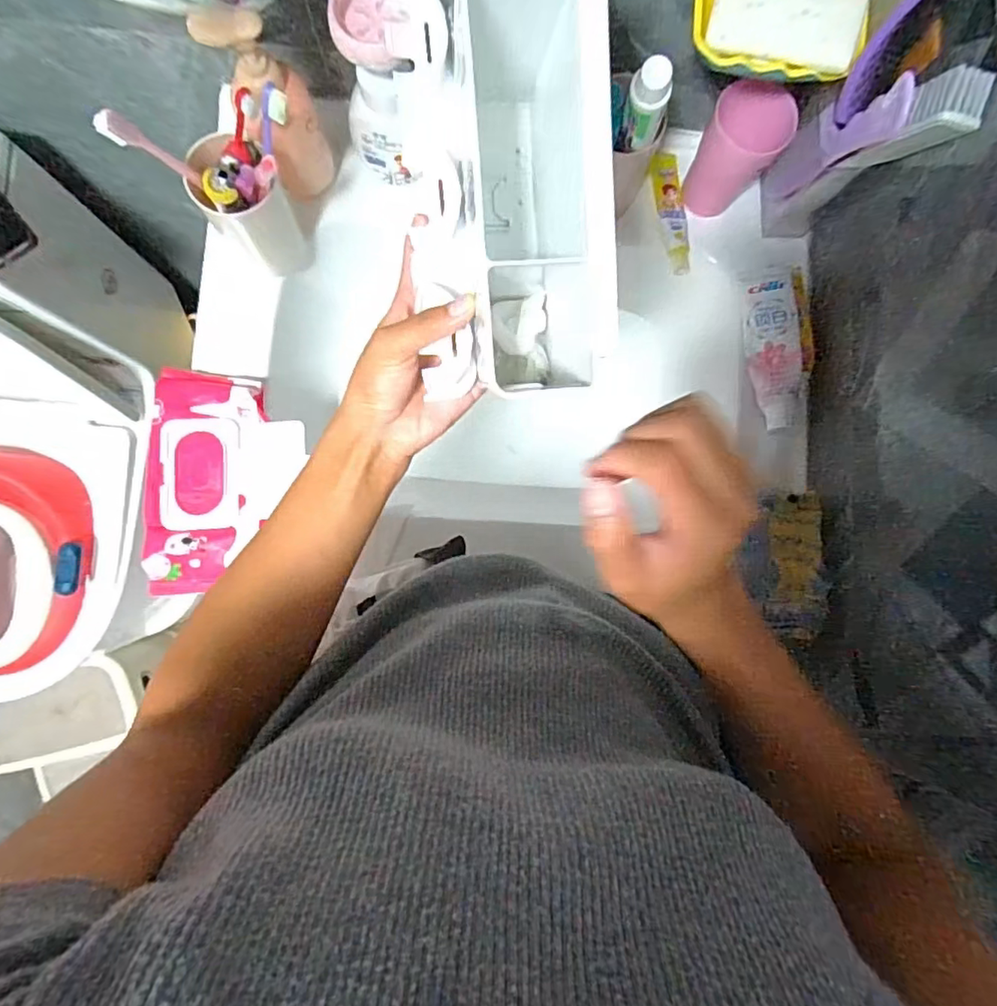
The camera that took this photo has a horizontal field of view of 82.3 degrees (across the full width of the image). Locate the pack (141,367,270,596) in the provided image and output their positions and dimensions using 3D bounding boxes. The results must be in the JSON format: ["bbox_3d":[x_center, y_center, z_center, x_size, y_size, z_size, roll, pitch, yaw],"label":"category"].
[{"bbox_3d":[-0.257,-0.021,0.501,0.093,0.033,0.194,-1,84,-3],"label":"pack"}]

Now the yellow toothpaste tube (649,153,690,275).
[{"bbox_3d":[0.177,-0.301,0.588,0.034,0.026,0.129,-9,85,-4],"label":"yellow toothpaste tube"}]

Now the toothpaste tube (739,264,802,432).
[{"bbox_3d":[0.274,-0.157,0.569,0.048,0.024,0.172,0,84,-3],"label":"toothpaste tube"}]

